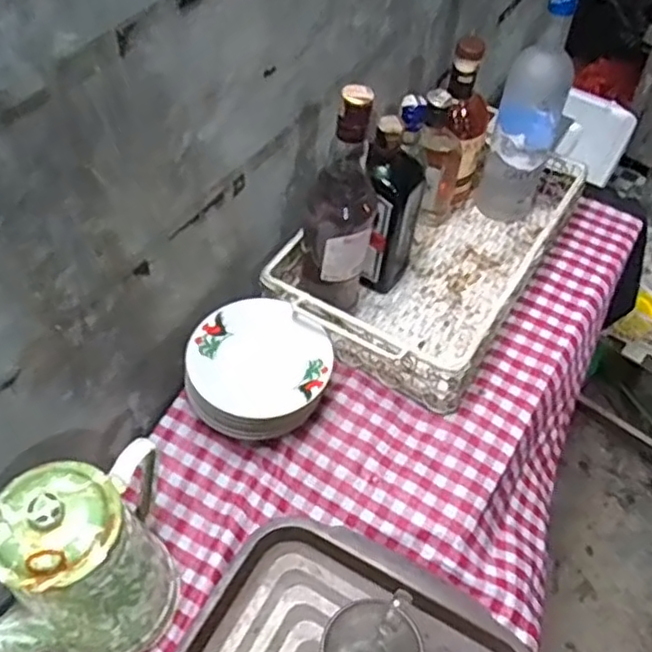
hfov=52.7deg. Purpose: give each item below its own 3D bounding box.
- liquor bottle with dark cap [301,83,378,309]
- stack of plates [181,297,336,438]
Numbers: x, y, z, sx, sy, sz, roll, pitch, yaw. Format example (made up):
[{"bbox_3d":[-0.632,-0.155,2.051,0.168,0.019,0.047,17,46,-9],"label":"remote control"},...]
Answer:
[{"bbox_3d":[0.014,-0.118,0.681,0.071,0.278,0.062,6,51,2],"label":"liquor bottle with dark cap"},{"bbox_3d":[-0.068,0.049,0.698,0.145,0.066,0.142,5,51,1],"label":"stack of plates"}]

